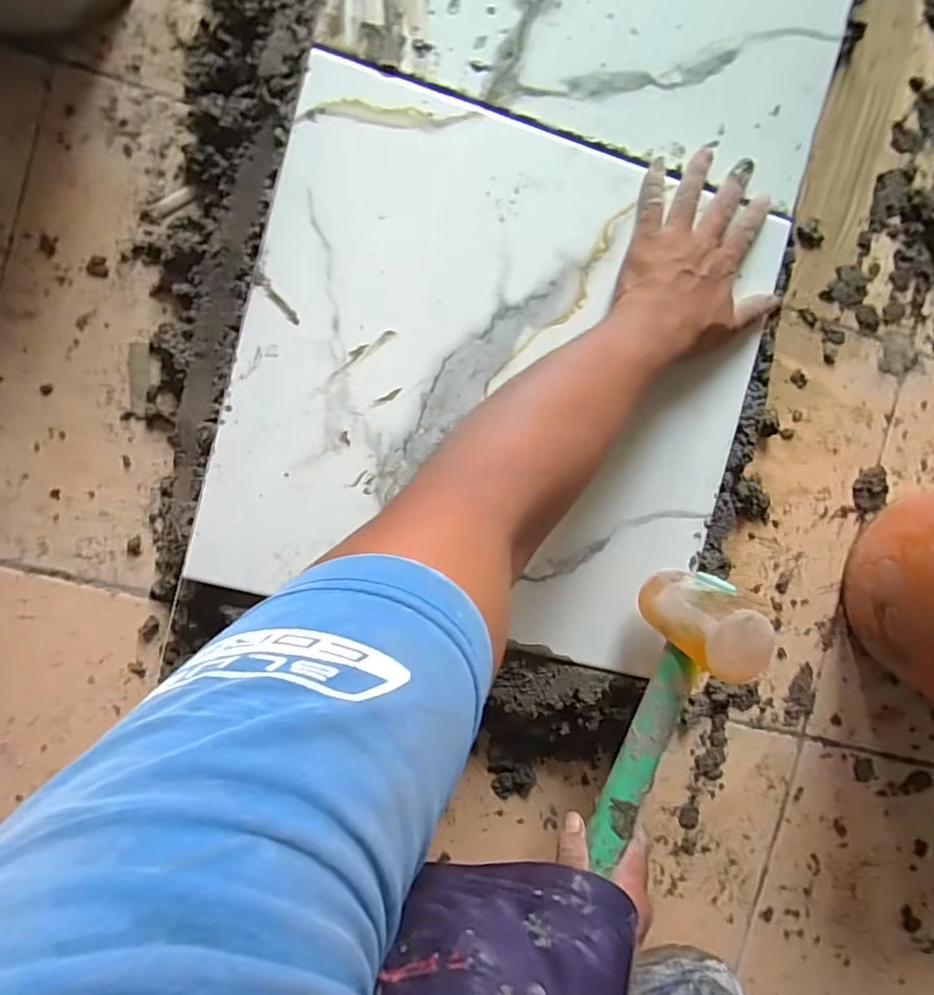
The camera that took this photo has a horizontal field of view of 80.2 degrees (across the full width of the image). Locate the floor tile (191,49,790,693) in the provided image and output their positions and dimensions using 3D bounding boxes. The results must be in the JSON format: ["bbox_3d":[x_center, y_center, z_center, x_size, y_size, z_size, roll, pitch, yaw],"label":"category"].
[{"bbox_3d":[0.031,-0.085,0.431,0.395,0.013,0.387,15,91,-9],"label":"floor tile"}]

